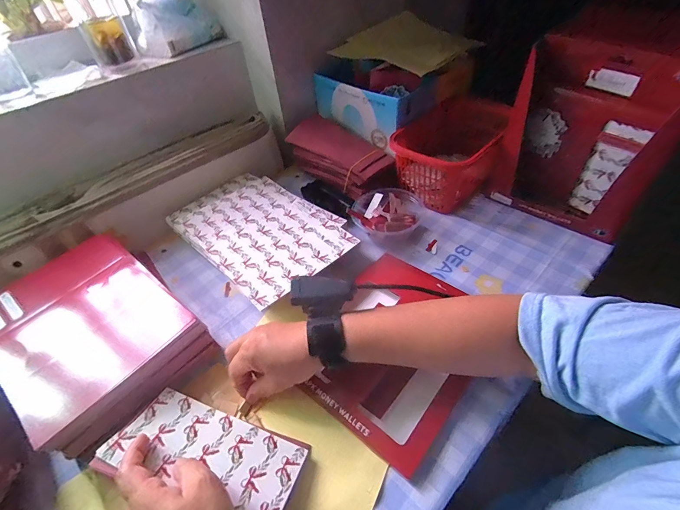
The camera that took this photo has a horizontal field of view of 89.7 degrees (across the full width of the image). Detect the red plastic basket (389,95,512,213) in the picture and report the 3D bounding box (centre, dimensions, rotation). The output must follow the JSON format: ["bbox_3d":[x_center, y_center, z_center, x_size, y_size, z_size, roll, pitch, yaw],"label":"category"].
[{"bbox_3d":[0.198,-0.183,0.631,0.159,0.123,0.223,18,51,22],"label":"red plastic basket"}]

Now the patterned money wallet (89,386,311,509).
[{"bbox_3d":[-0.128,0.193,0.331,0.179,0.006,0.090,16,30,11],"label":"patterned money wallet"}]

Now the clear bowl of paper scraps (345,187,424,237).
[{"bbox_3d":[0.070,-0.063,0.563,0.117,0.047,0.115,-3,46,3],"label":"clear bowl of paper scraps"}]

